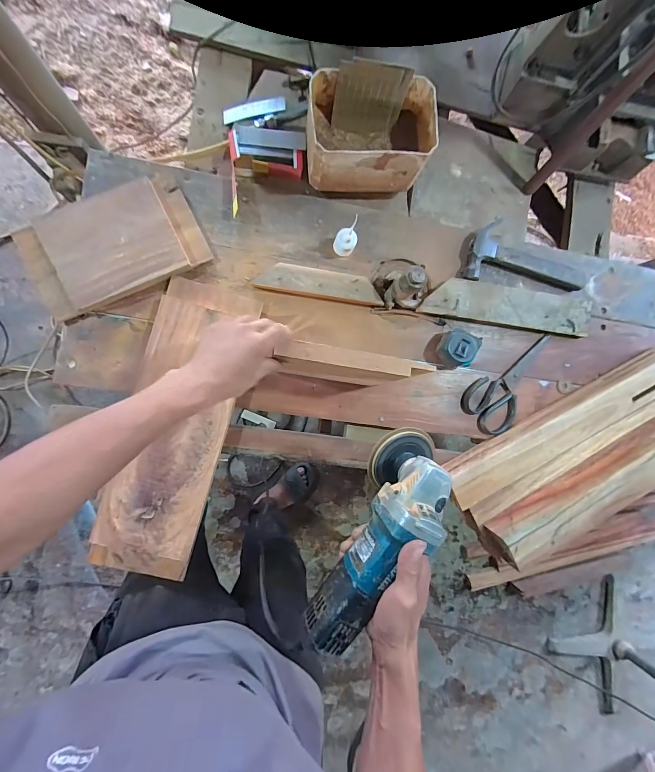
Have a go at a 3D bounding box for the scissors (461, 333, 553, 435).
[{"bbox_3d":[0.358,0.005,0.659,0.210,0.013,0.109,-32,93,-7],"label":"scissors"}]

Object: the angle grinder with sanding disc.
[{"bbox_3d":[0.062,0.186,0.391,0.083,0.083,0.268,30,79,-5],"label":"angle grinder with sanding disc"}]

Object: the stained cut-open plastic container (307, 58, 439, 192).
[{"bbox_3d":[0.068,-0.409,0.569,0.185,0.125,0.130,-3,89,-7],"label":"stained cut-open plastic container"}]

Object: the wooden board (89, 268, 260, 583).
[{"bbox_3d":[-0.249,0.072,0.572,0.156,0.028,0.490,15,87,-6],"label":"wooden board"}]

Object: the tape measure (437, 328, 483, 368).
[{"bbox_3d":[0.236,-0.069,0.629,0.064,0.045,0.064,27,86,-6],"label":"tape measure"}]

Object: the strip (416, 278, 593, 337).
[{"bbox_3d":[0.344,-0.151,0.651,0.336,0.025,0.081,4,88,-7],"label":"strip"}]

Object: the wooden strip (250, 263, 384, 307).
[{"bbox_3d":[-0.012,-0.177,0.602,0.217,0.024,0.045,8,88,-7],"label":"wooden strip"}]

